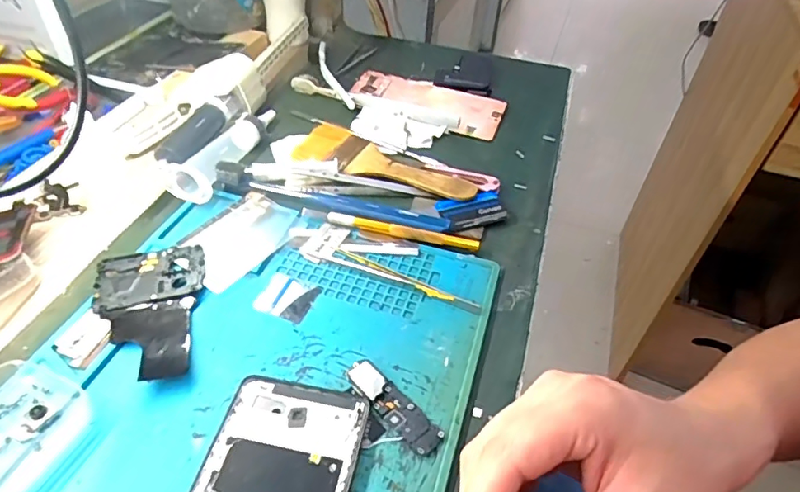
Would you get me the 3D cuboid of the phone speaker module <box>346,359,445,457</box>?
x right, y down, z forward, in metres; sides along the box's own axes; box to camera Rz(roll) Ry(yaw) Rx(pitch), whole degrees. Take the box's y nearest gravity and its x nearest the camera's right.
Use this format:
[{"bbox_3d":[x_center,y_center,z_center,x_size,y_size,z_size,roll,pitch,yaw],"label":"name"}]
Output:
[{"bbox_3d":[-0.004,0.089,0.295,0.019,0.004,0.065,-32,56,-32],"label":"phone speaker module"}]

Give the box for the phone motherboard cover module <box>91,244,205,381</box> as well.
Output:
[{"bbox_3d":[-0.159,0.041,0.329,0.067,0.009,0.105,-8,46,-13],"label":"phone motherboard cover module"}]

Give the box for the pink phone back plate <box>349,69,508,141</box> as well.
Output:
[{"bbox_3d":[0.027,-0.156,0.547,0.164,0.008,0.076,20,46,14],"label":"pink phone back plate"}]

